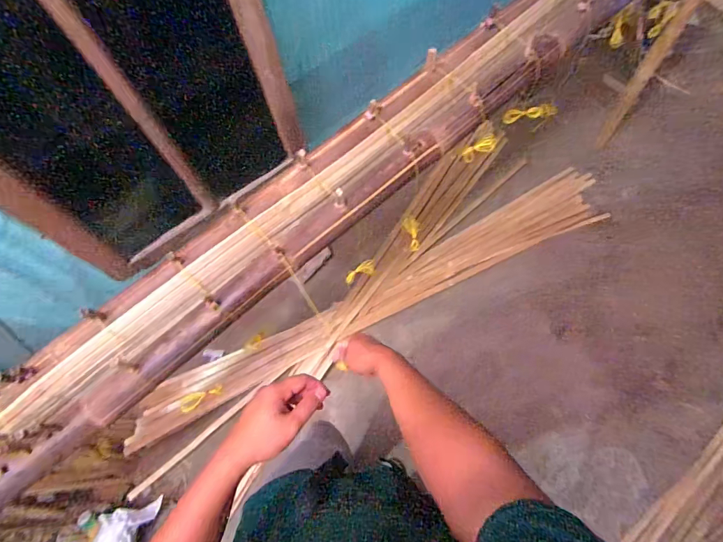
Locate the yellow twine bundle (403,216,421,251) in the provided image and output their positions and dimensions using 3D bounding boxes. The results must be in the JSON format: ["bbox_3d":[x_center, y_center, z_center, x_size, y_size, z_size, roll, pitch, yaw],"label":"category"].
[{"bbox_3d":[0.144,-0.107,1.106,0.038,0.036,0.106,-13,69,-3],"label":"yellow twine bundle"}]

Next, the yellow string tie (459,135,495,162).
[{"bbox_3d":[0.277,-0.292,0.943,0.090,0.031,0.043,-30,71,-9],"label":"yellow string tie"}]

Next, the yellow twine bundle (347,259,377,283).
[{"bbox_3d":[0.001,0.001,1.068,0.098,0.027,0.045,-28,69,-33],"label":"yellow twine bundle"}]

